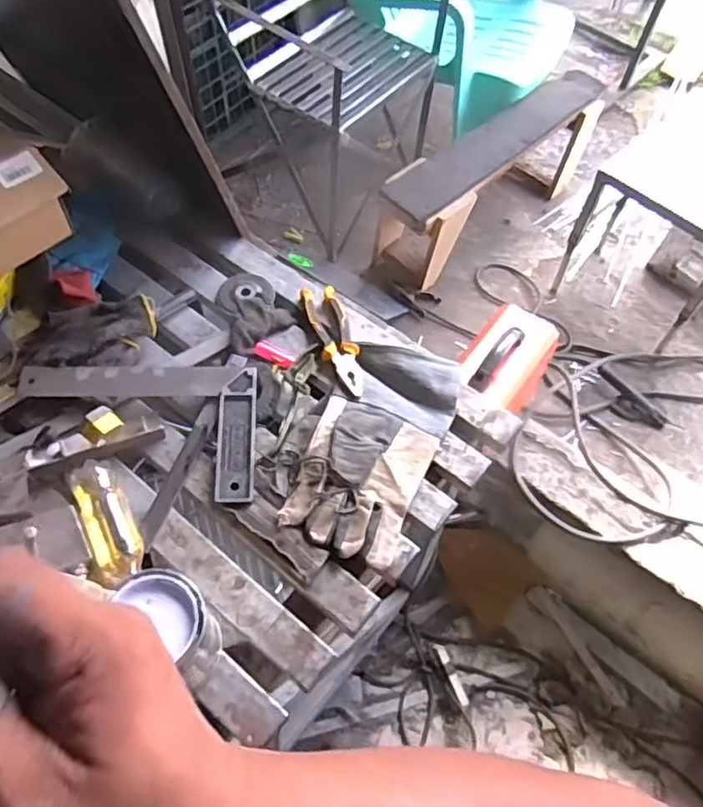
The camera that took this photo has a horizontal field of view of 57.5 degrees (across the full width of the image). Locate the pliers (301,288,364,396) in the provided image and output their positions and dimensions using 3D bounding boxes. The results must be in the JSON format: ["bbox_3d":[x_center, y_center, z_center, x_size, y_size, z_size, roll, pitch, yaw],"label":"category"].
[{"bbox_3d":[-0.023,-0.092,0.900,0.053,0.017,0.196,-15,60,-10],"label":"pliers"}]

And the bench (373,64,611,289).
[{"bbox_3d":[0.381,-0.627,1.780,0.760,0.317,0.207,-39,66,-22],"label":"bench"}]

